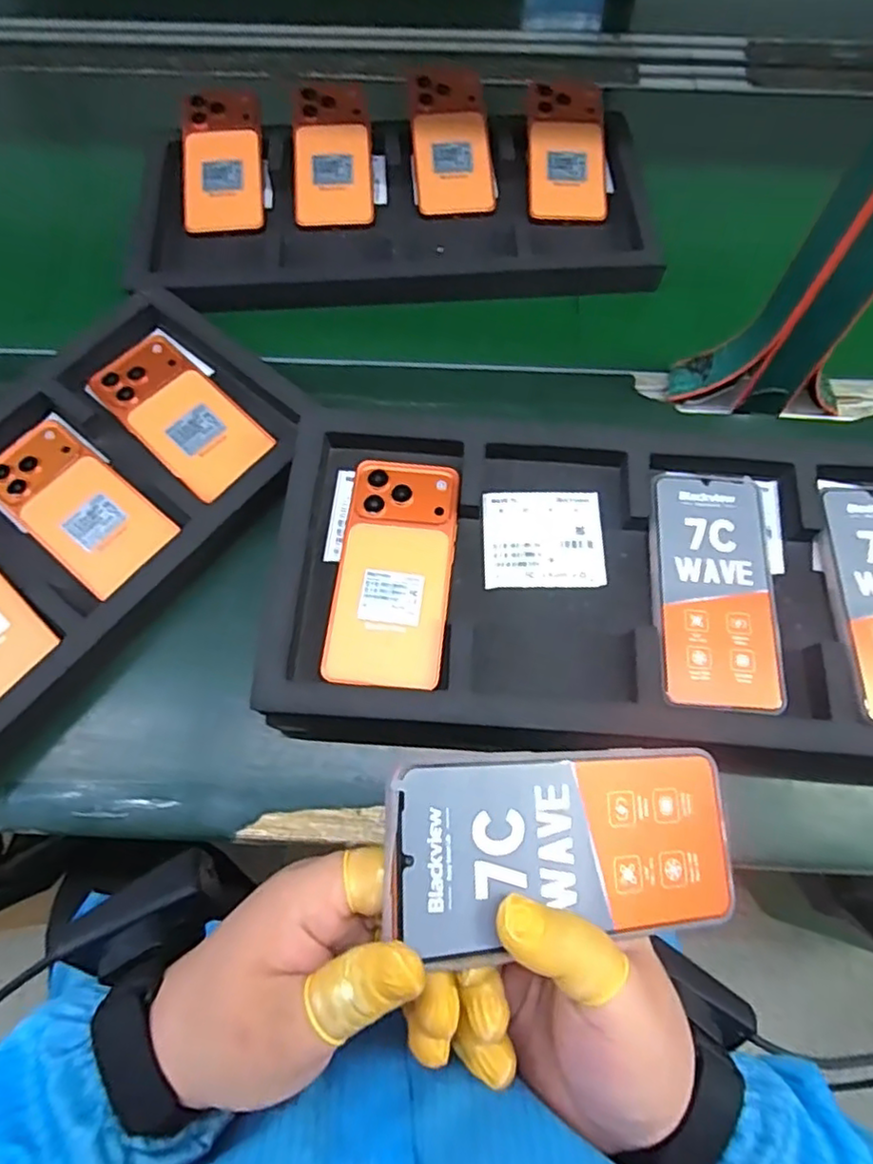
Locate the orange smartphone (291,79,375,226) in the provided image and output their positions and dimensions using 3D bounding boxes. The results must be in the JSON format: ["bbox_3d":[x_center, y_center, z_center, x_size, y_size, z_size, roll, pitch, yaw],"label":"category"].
[{"bbox_3d":[-0.102,-0.425,0.623,0.076,0.017,0.167,-3,79,0],"label":"orange smartphone"}]

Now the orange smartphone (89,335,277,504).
[{"bbox_3d":[-0.204,-0.135,0.508,0.163,0.018,0.075,42,72,17],"label":"orange smartphone"}]

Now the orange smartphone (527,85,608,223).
[{"bbox_3d":[0.130,-0.427,0.629,0.075,0.010,0.157,2,78,3],"label":"orange smartphone"}]

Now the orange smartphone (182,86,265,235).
[{"bbox_3d":[-0.209,-0.412,0.619,0.074,0.007,0.161,-3,81,-6],"label":"orange smartphone"}]

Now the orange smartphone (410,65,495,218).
[{"bbox_3d":[0.015,-0.438,0.628,0.073,0.006,0.161,-4,82,-1],"label":"orange smartphone"}]

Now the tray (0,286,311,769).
[{"bbox_3d":[-0.305,-0.013,0.456,0.227,0.058,0.483,37,71,15],"label":"tray"}]

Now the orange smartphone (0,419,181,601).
[{"bbox_3d":[-0.274,-0.059,0.480,0.162,0.012,0.075,38,71,15],"label":"orange smartphone"}]

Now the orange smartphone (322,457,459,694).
[{"bbox_3d":[-0.028,-0.010,0.425,0.076,0.016,0.157,5,66,2],"label":"orange smartphone"}]

